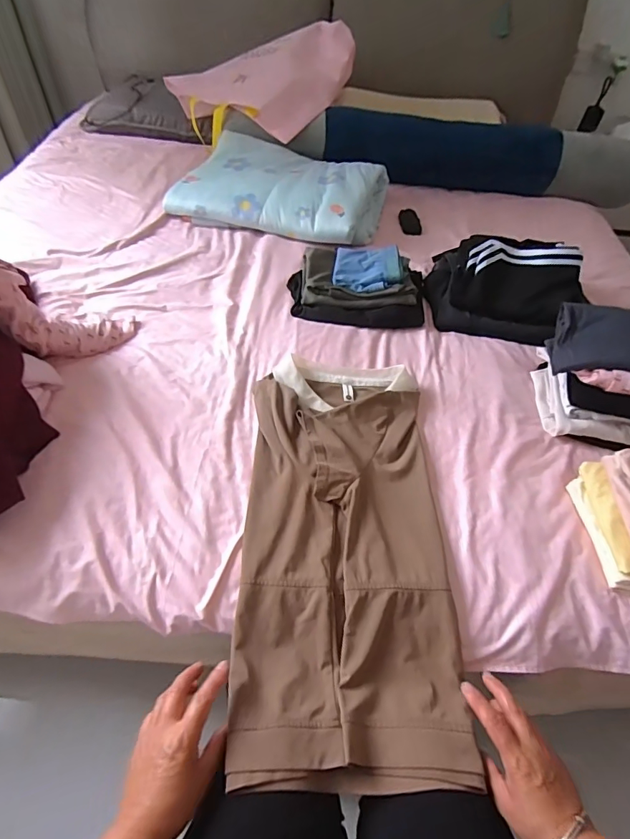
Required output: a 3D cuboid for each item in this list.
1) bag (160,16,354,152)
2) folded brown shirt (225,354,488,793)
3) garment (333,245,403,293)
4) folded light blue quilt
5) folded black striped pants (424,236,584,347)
[{"bbox_3d":[-0.179,-1.050,1.400,0.521,0.129,0.426,17,70,21],"label":"bag"},{"bbox_3d":[0.042,0.141,0.628,0.266,0.040,0.577,3,52,-2],"label":"folded brown shirt"},{"bbox_3d":[0.115,-0.327,0.961,0.145,0.032,0.135,7,50,1],"label":"garment"},{"bbox_3d":[-0.085,-0.627,1.205,0.527,0.092,0.342,14,51,7],"label":"folded light blue quilt"},{"bbox_3d":[0.406,-0.293,0.959,0.322,0.120,0.251,20,52,12],"label":"folded black striped pants"}]

